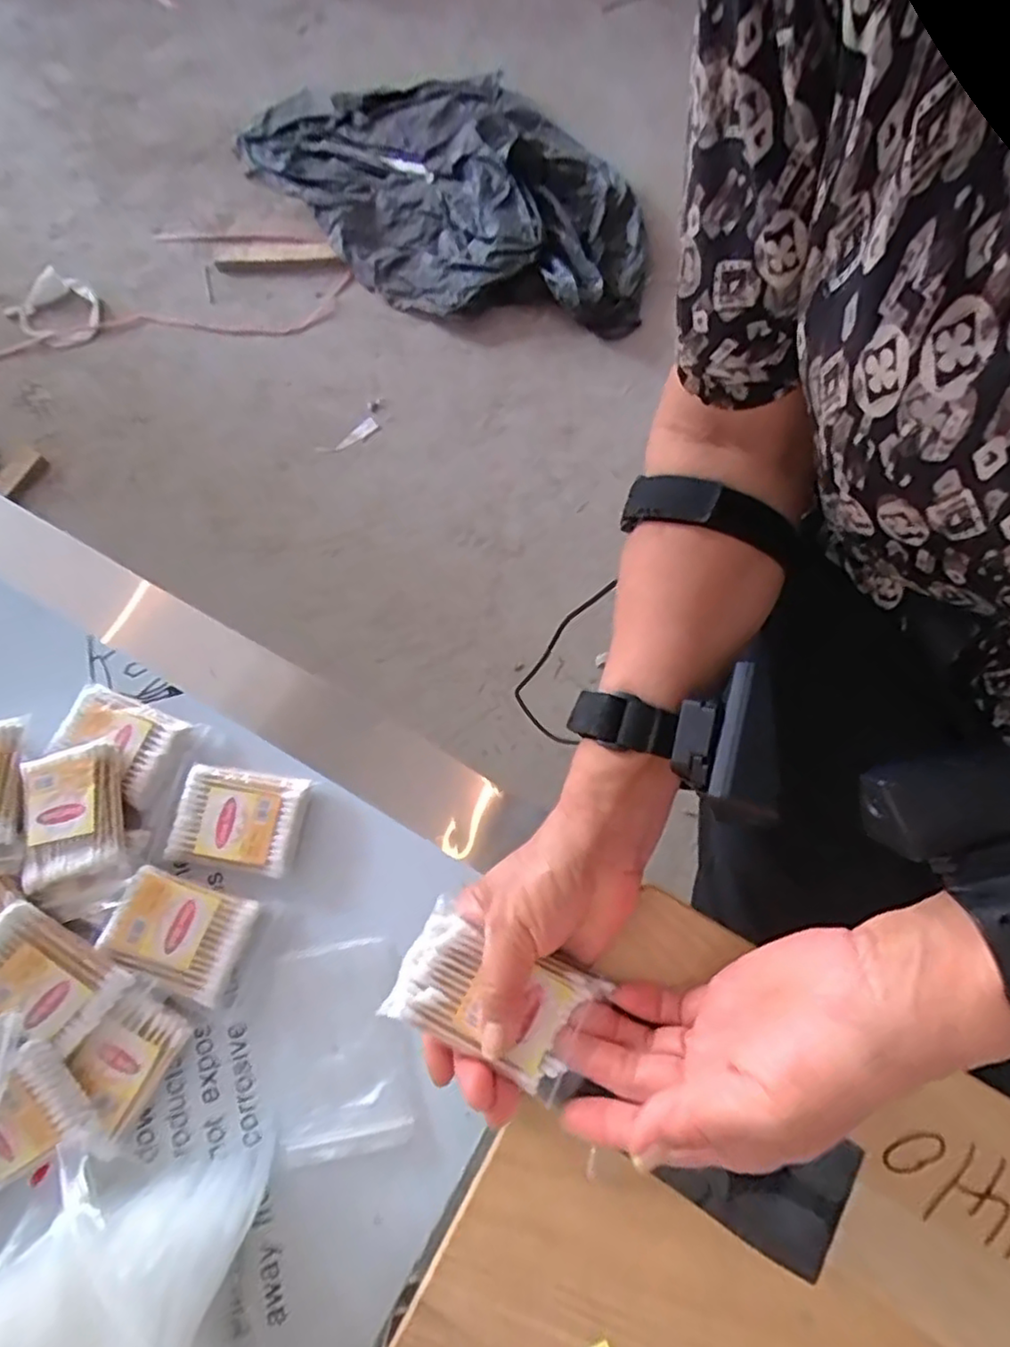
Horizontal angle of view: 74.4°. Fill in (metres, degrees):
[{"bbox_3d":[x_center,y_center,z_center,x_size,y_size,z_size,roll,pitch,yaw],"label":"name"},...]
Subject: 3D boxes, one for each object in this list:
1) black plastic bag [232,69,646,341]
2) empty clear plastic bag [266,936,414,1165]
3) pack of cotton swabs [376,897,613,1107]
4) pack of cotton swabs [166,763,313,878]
[{"bbox_3d":[-0.096,-0.868,1.162,0.832,0.090,0.478,43,78,12],"label":"black plastic bag"},{"bbox_3d":[-0.096,0.208,0.371,0.072,0.004,0.103,-13,73,-3],"label":"empty clear plastic bag"},{"bbox_3d":[-0.005,0.151,0.312,0.089,0.015,0.056,25,74,10],"label":"pack of cotton swabs"},{"bbox_3d":[-0.159,0.088,0.402,0.074,0.017,0.054,8,73,3],"label":"pack of cotton swabs"}]

